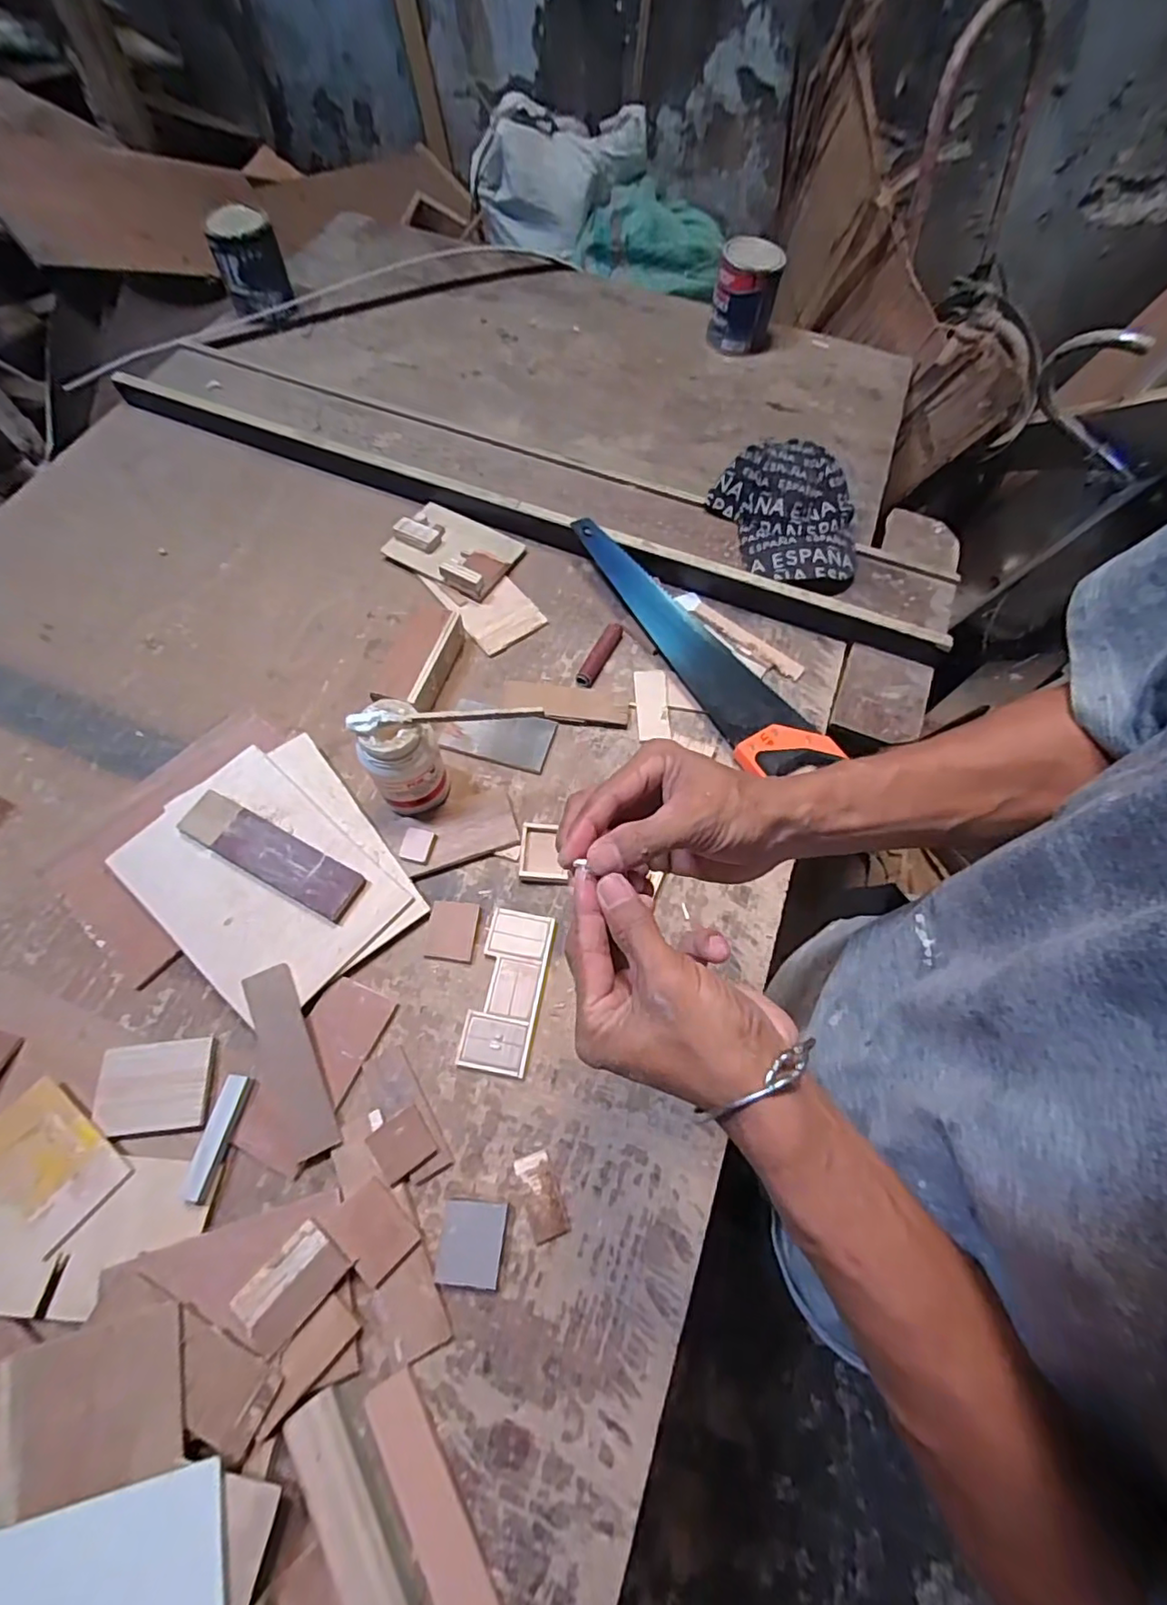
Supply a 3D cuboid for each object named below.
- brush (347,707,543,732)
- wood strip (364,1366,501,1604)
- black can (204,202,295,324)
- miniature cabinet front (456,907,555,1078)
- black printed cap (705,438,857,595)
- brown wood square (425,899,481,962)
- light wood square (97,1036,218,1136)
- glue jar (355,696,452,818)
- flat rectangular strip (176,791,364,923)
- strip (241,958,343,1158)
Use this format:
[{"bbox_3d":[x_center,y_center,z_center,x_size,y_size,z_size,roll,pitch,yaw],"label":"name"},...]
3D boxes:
[{"bbox_3d":[-0.136,-0.087,0.595,0.189,0.010,0.020,-6,65,-3],"label":"brush"},{"bbox_3d":[-0.097,0.548,0.432,0.046,0.009,0.232,-29,68,-15],"label":"wood strip"},{"bbox_3d":[-0.571,-0.916,1.042,0.102,0.145,0.095,1,63,-2],"label":"black can"},{"bbox_3d":[-0.076,0.187,0.612,0.065,0.014,0.156,12,64,0],"label":"miniature cabinet front"},{"bbox_3d":[0.301,-0.401,0.842,0.173,0.077,0.231,-17,66,-8],"label":"black printed cap"},{"bbox_3d":[-0.137,0.134,0.635,0.049,0.007,0.060,6,63,1],"label":"brown wood square"},{"bbox_3d":[-0.398,0.265,0.566,0.098,0.008,0.077,-5,64,-5],"label":"light wood square"},{"bbox_3d":[-0.192,-0.044,0.649,0.078,0.141,0.067,-24,67,-13],"label":"glue jar"},{"bbox_3d":[-0.327,0.054,0.635,0.199,0.020,0.053,26,65,11],"label":"flat rectangular strip"},{"bbox_3d":[-0.276,0.240,0.570,0.044,0.011,0.173,-25,72,-11],"label":"strip"}]

